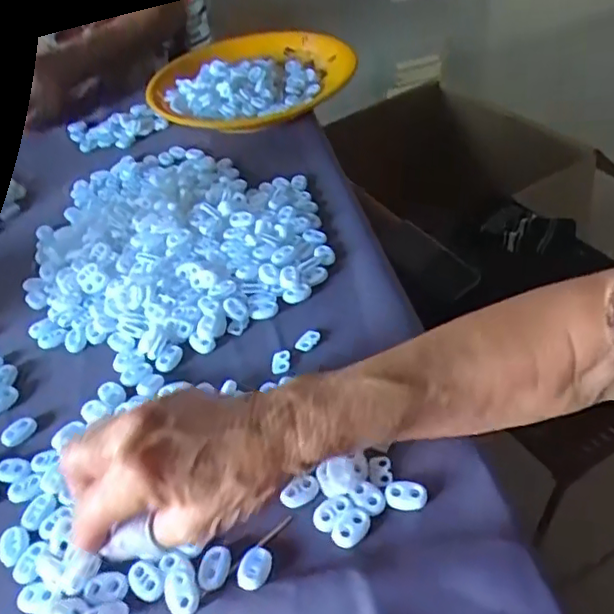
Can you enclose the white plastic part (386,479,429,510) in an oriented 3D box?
[{"bbox_3d":[0.054,0.103,0.333,0.022,0.006,0.015,7,44,18],"label":"white plastic part"}]

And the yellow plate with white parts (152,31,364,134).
[{"bbox_3d":[-0.070,-0.264,0.710,0.193,0.046,0.224,24,51,29],"label":"yellow plate with white parts"}]

